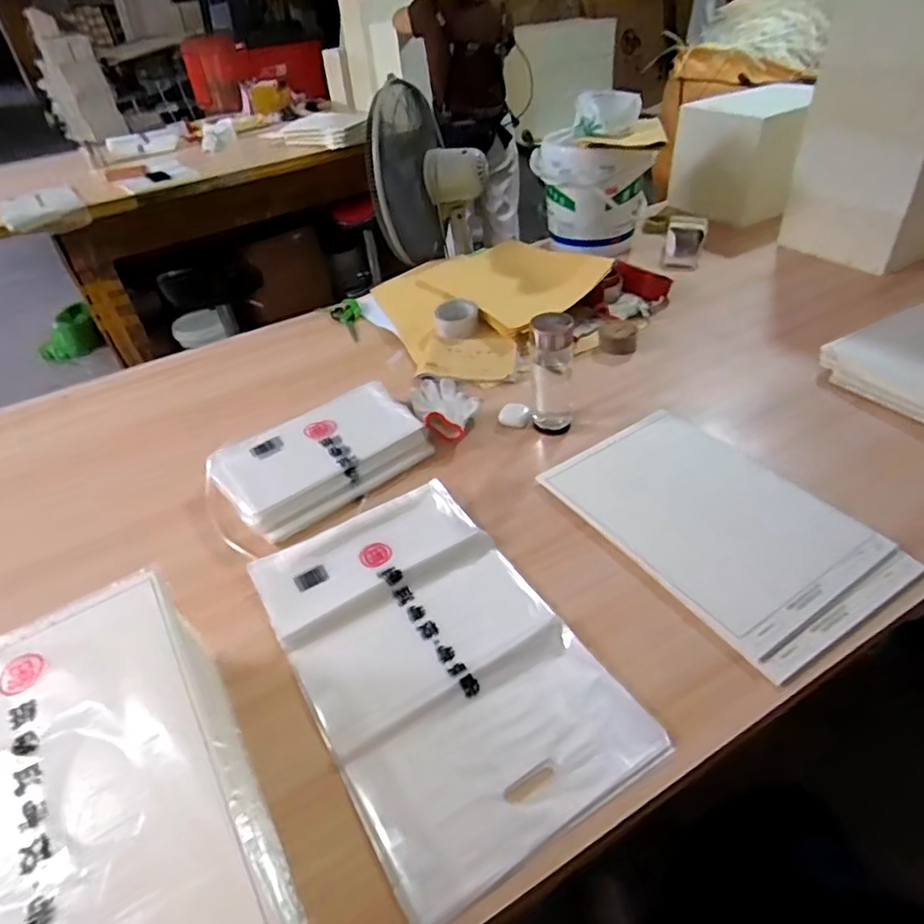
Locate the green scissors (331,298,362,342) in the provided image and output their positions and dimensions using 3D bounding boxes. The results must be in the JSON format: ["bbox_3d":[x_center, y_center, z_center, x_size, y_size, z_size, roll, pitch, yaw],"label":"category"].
[{"bbox_3d":[-0.254,-0.318,1.349,0.066,0.014,0.180,-13,40,-8],"label":"green scissors"}]

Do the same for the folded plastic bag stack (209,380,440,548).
[{"bbox_3d":[-0.221,-0.015,0.947,0.305,0.042,0.210,-30,45,-25],"label":"folded plastic bag stack"}]

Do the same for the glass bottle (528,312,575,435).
[{"bbox_3d":[0.141,-0.139,0.938,0.066,0.165,0.066,0,40,7],"label":"glass bottle"}]

